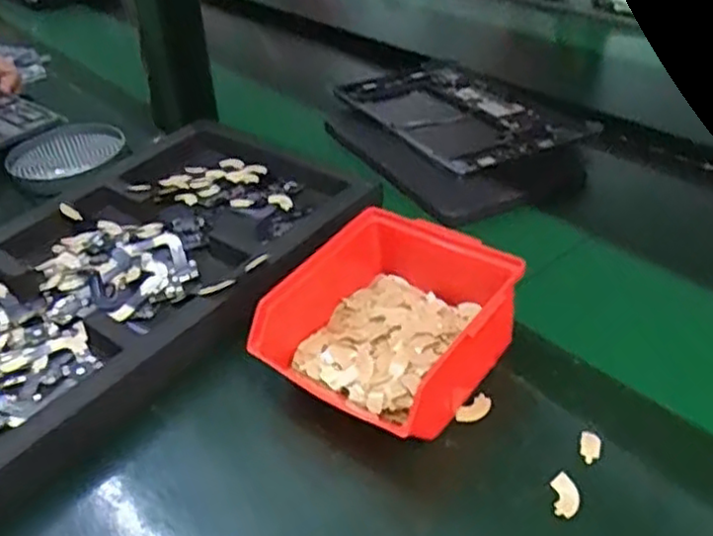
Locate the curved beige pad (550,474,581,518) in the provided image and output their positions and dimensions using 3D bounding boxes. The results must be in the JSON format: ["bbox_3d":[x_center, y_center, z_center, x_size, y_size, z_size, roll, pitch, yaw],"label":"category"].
[{"bbox_3d":[0.110,0.119,0.364,0.014,0.004,0.023,-1,36,4],"label":"curved beige pad"}]

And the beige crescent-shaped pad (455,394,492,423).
[{"bbox_3d":[0.071,0.086,0.416,0.024,0.007,0.011,-27,42,-29],"label":"beige crescent-shaped pad"}]

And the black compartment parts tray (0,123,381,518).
[{"bbox_3d":[-0.208,0.030,0.487,0.237,0.049,0.484,23,43,32],"label":"black compartment parts tray"}]

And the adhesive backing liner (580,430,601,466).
[{"bbox_3d":[0.131,0.101,0.387,0.011,0.006,0.018,8,37,16],"label":"adhesive backing liner"}]

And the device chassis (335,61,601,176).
[{"bbox_3d":[0.102,-0.162,0.716,0.149,0.017,0.235,-23,40,-25],"label":"device chassis"}]

